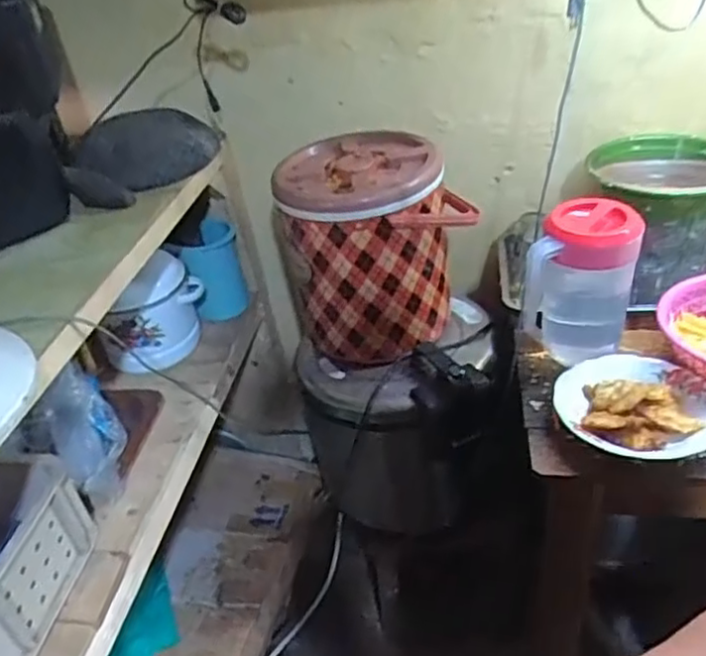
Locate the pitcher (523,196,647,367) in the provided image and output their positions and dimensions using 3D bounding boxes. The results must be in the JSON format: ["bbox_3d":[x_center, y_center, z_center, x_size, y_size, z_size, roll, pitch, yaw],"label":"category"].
[{"bbox_3d":[0.328,-0.058,0.974,0.143,0.232,0.103,5,37,15],"label":"pitcher"}]

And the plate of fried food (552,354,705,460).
[{"bbox_3d":[0.383,0.105,0.896,0.195,0.033,0.187,-4,36,3],"label":"plate of fried food"}]

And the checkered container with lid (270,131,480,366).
[{"bbox_3d":[0.028,-0.127,1.110,0.258,0.309,0.212,-23,39,-21],"label":"checkered container with lid"}]

